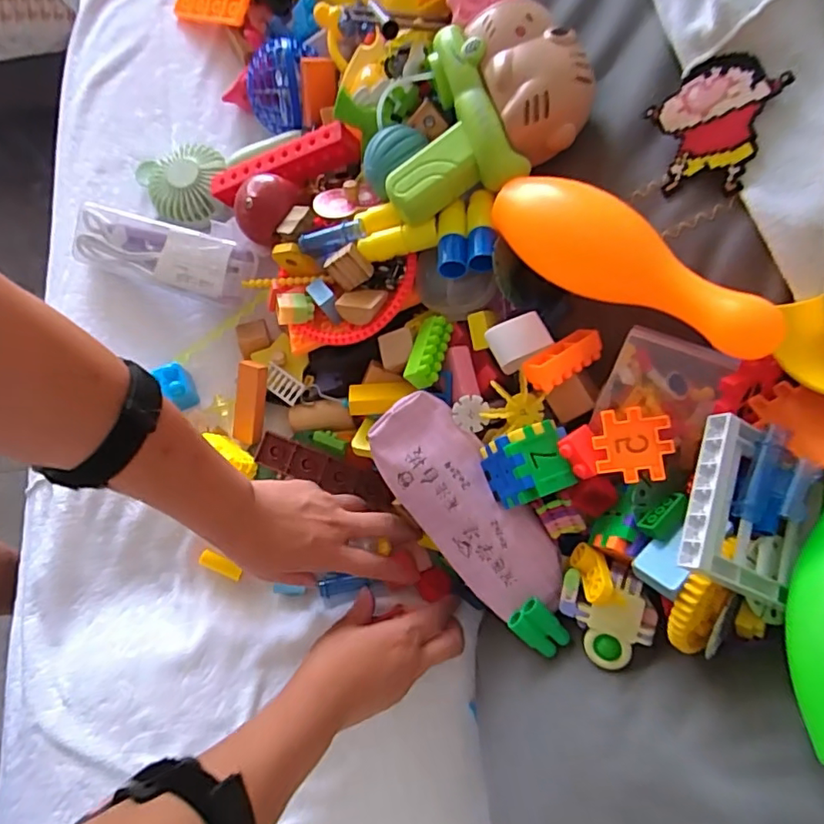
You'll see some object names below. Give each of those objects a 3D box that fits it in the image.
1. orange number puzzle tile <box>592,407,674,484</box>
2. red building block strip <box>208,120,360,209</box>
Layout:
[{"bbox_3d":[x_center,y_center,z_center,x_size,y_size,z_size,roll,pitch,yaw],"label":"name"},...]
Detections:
[{"bbox_3d":[0.147,0.022,0.370,0.048,0.006,0.048,-7,86,17],"label":"orange number puzzle tile"},{"bbox_3d":[-0.123,-0.233,0.524,0.161,0.040,0.016,-10,75,19],"label":"red building block strip"}]

